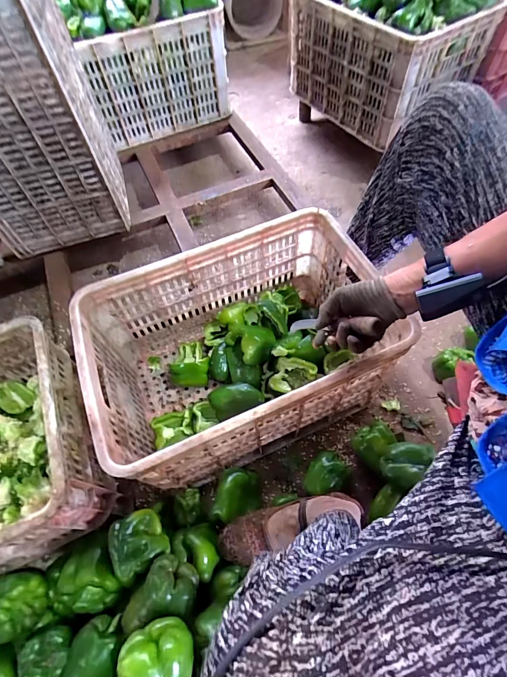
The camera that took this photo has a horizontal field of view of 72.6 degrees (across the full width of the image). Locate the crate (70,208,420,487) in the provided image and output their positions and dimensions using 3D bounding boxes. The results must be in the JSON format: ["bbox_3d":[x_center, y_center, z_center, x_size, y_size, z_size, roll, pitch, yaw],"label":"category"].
[{"bbox_3d":[-0.024,0.030,0.697,0.510,0.292,0.342,-23,63,-10],"label":"crate"}]

